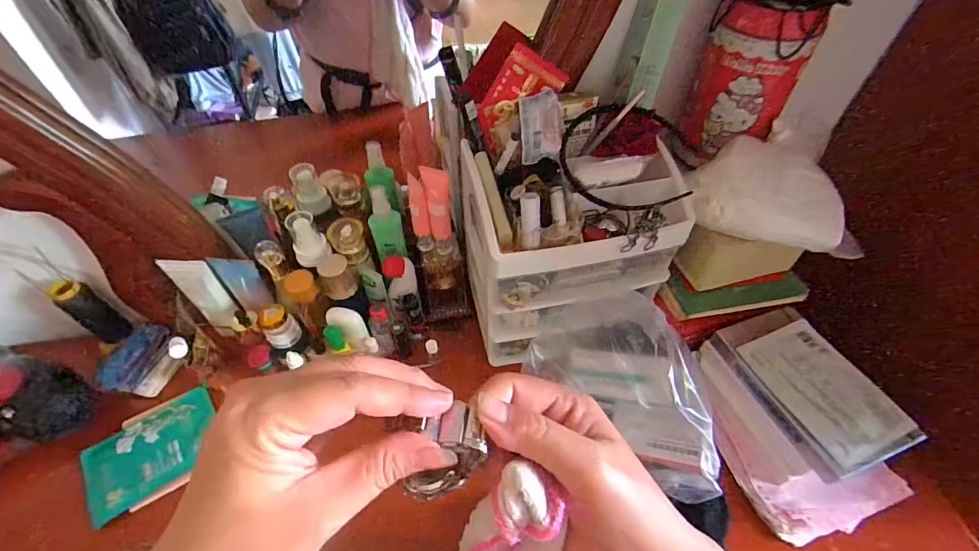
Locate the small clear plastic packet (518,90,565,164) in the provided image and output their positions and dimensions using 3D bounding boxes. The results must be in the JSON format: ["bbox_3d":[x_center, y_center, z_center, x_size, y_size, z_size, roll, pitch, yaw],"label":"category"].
[{"bbox_3d":[0.057,-0.164,0.472,0.046,0.007,0.073,-4,93,22],"label":"small clear plastic packet"}]

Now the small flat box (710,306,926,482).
[{"bbox_3d":[0.384,0.128,0.509,0.124,0.032,0.186,-17,53,-13],"label":"small flat box"}]

